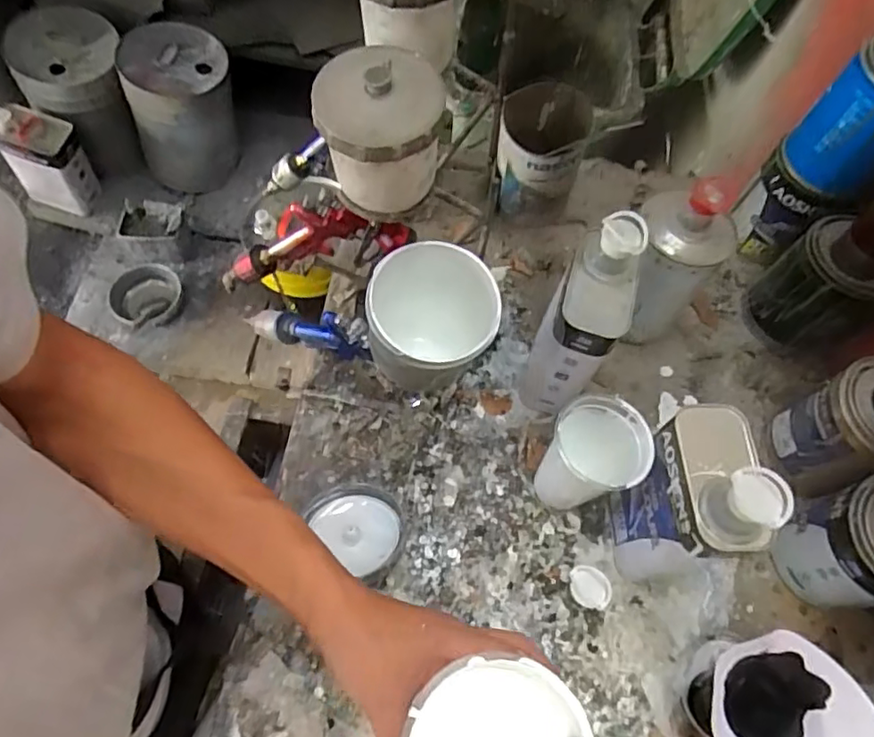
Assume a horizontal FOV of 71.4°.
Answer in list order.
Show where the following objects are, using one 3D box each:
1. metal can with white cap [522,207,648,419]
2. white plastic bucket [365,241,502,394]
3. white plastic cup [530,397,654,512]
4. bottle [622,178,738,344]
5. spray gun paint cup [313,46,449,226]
[{"bbox_3d":[0.143,-0.042,0.613,0.073,0.218,0.113,28,67,9],"label":"metal can with white cap"},{"bbox_3d":[-0.006,-0.030,0.489,0.094,0.111,0.095,1,65,-3],"label":"white plastic bucket"},{"bbox_3d":[0.147,0.086,0.591,0.081,0.139,0.077,1,65,-3],"label":"white plastic cup"},{"bbox_3d":[0.245,-0.111,0.661,0.098,0.211,0.082,28,67,9],"label":"bottle"},{"bbox_3d":[-0.047,-0.193,0.509,0.099,0.117,0.094,1,65,-3],"label":"spray gun paint cup"}]

